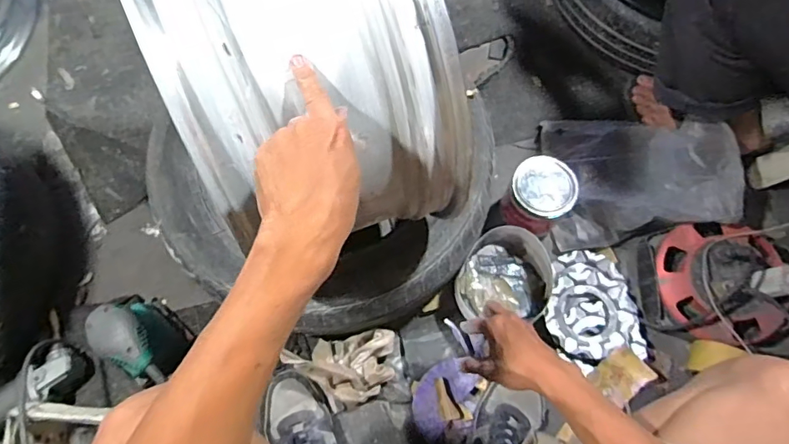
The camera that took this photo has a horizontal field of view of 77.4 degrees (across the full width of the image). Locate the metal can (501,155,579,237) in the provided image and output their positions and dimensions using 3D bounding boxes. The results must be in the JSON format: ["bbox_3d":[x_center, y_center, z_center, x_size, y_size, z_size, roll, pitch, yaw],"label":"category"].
[{"bbox_3d":[0.241,-0.039,0.841,0.097,0.131,0.099,0,72,0],"label":"metal can"}]

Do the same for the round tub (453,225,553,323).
[{"bbox_3d":[0.181,0.083,0.817,0.152,0.052,0.145,0,72,0],"label":"round tub"}]

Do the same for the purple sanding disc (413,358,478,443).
[{"bbox_3d":[0.081,0.283,0.788,0.109,0.026,0.103,-22,73,-7],"label":"purple sanding disc"}]

